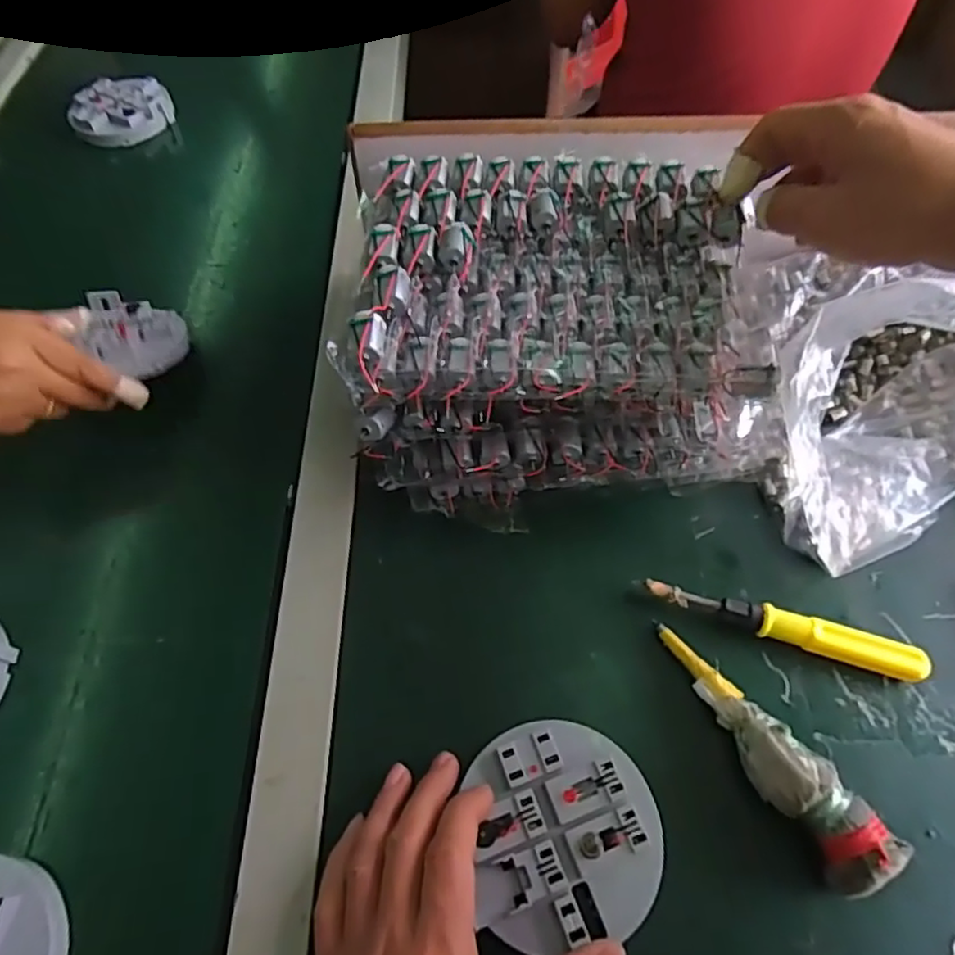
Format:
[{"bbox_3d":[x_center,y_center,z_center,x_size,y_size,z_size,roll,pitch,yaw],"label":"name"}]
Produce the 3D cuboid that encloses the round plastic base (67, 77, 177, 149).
[{"bbox_3d":[-0.386,-0.398,0.690,0.101,0.024,0.095,1,61,-2],"label":"round plastic base"}]

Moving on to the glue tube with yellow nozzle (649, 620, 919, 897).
[{"bbox_3d":[0.150,0.139,0.339,0.037,0.035,0.152,-29,63,-16],"label":"glue tube with yellow nozzle"}]

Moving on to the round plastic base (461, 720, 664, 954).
[{"bbox_3d":[0.045,0.174,0.317,0.090,0.011,0.096,-9,60,-3],"label":"round plastic base"}]

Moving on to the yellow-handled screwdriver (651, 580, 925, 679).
[{"bbox_3d":[0.180,0.090,0.377,0.157,0.020,0.019,17,62,6],"label":"yellow-handled screwdriver"}]

